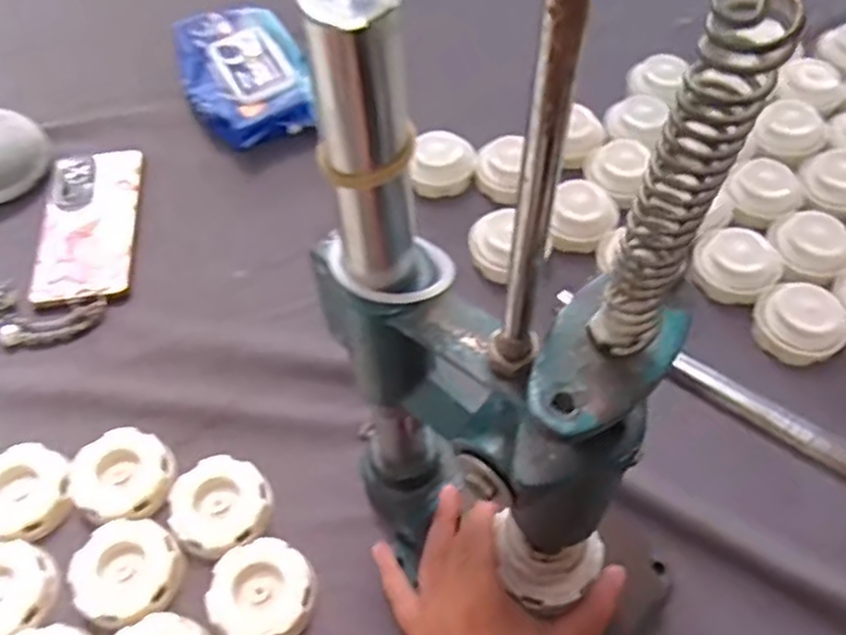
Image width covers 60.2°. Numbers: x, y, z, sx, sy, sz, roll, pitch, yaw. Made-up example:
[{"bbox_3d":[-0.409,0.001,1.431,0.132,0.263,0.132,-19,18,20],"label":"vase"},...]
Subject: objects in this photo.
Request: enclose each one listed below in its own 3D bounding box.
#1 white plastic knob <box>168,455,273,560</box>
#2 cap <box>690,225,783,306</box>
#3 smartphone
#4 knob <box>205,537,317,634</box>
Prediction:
[{"bbox_3d":[-0.131,0.125,0.478,0.061,0.024,0.064,0,60,1],"label":"white plastic knob"},{"bbox_3d":[0.243,-0.045,0.560,0.062,0.040,0.060,37,67,20],"label":"cap"},{"bbox_3d":[-0.280,-0.079,0.610,0.077,0.012,0.159,-7,60,-3],"label":"smartphone"},{"bbox_3d":[-0.097,0.168,0.443,0.061,0.019,0.063,0,60,1],"label":"knob"}]

